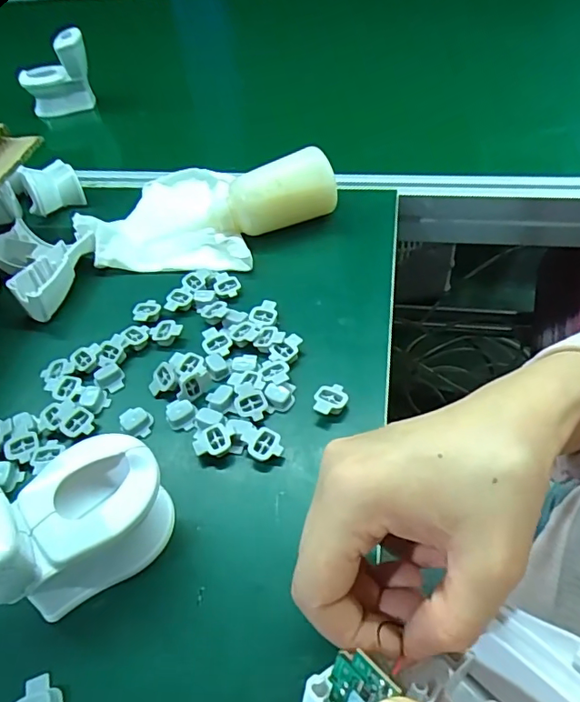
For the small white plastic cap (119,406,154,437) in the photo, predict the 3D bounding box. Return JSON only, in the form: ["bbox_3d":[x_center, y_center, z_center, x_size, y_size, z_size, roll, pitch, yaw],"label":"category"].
[{"bbox_3d":[-0.106,0.048,0.358,0.020,0.007,0.025,-35,52,-24],"label":"small white plastic cap"}]

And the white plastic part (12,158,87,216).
[{"bbox_3d":[-0.255,-0.179,0.543,0.053,0.029,0.074,-29,50,-20],"label":"white plastic part"}]

